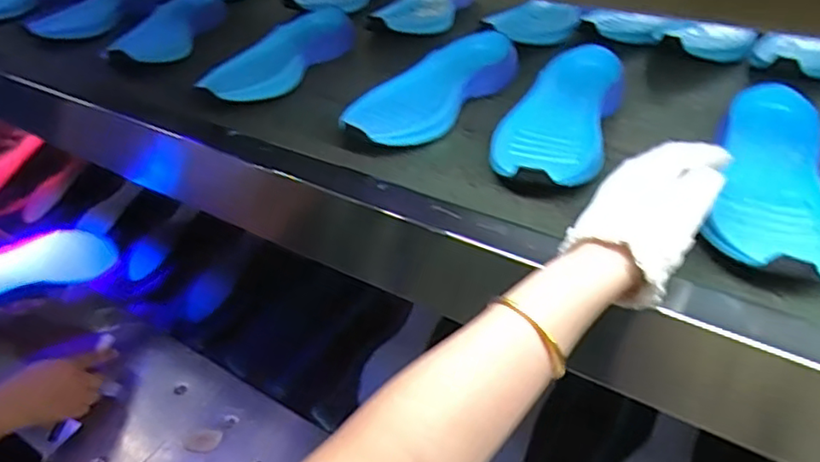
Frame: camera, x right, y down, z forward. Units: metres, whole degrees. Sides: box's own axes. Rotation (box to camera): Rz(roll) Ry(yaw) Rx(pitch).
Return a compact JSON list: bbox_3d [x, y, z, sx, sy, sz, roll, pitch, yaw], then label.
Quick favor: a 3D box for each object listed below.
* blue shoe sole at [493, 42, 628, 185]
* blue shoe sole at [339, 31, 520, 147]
[{"bbox_3d":[0.150,-0.113,0.609,0.104,0.050,0.260,10,37,20],"label":"blue shoe sole"},{"bbox_3d":[0.028,-0.152,0.678,0.092,0.048,0.263,18,41,30],"label":"blue shoe sole"}]

